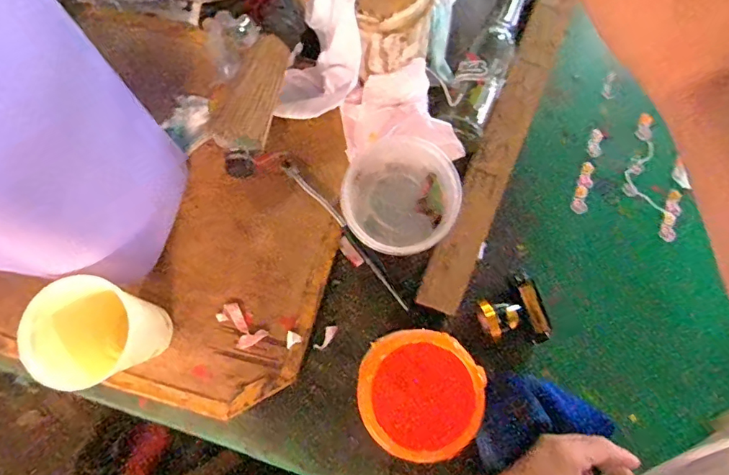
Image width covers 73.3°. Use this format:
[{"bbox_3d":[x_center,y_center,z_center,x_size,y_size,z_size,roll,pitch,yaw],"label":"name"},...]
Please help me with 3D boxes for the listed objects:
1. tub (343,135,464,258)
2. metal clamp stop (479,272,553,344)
[{"bbox_3d":[0.034,-0.043,0.500,0.112,0.052,0.119,0,79,-1],"label":"tub"},{"bbox_3d":[0.152,0.082,0.509,0.066,0.040,0.070,-23,81,-6],"label":"metal clamp stop"}]

